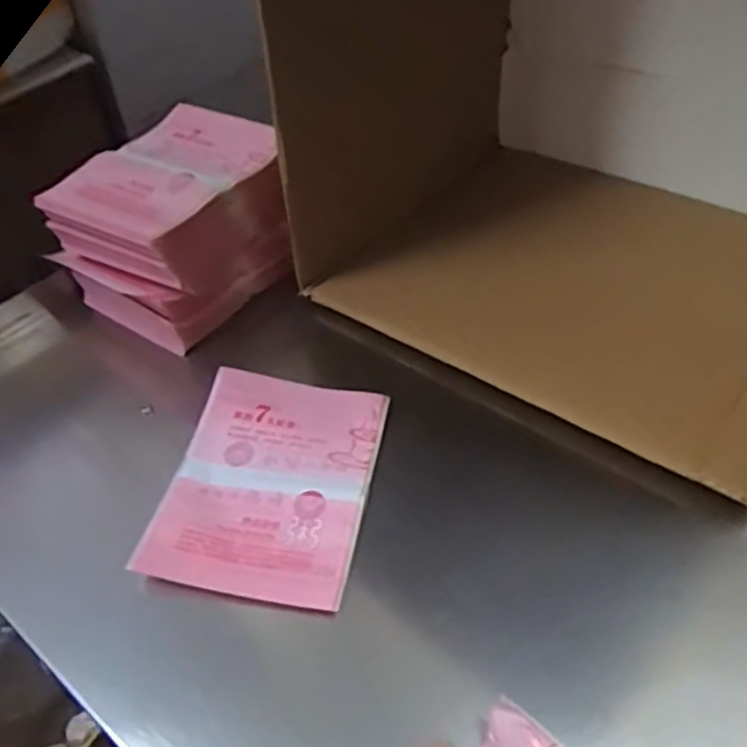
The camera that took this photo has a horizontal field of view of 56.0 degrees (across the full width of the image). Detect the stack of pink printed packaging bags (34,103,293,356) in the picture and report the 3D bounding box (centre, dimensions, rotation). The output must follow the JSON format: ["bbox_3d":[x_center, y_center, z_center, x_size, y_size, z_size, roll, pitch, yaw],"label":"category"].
[{"bbox_3d":[-0.154,-0.128,0.575,0.135,0.099,0.167,24,53,25],"label":"stack of pink printed packaging bags"}]

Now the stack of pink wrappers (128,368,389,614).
[{"bbox_3d":[-0.065,0.068,0.454,0.121,0.018,0.158,6,47,11],"label":"stack of pink wrappers"}]

